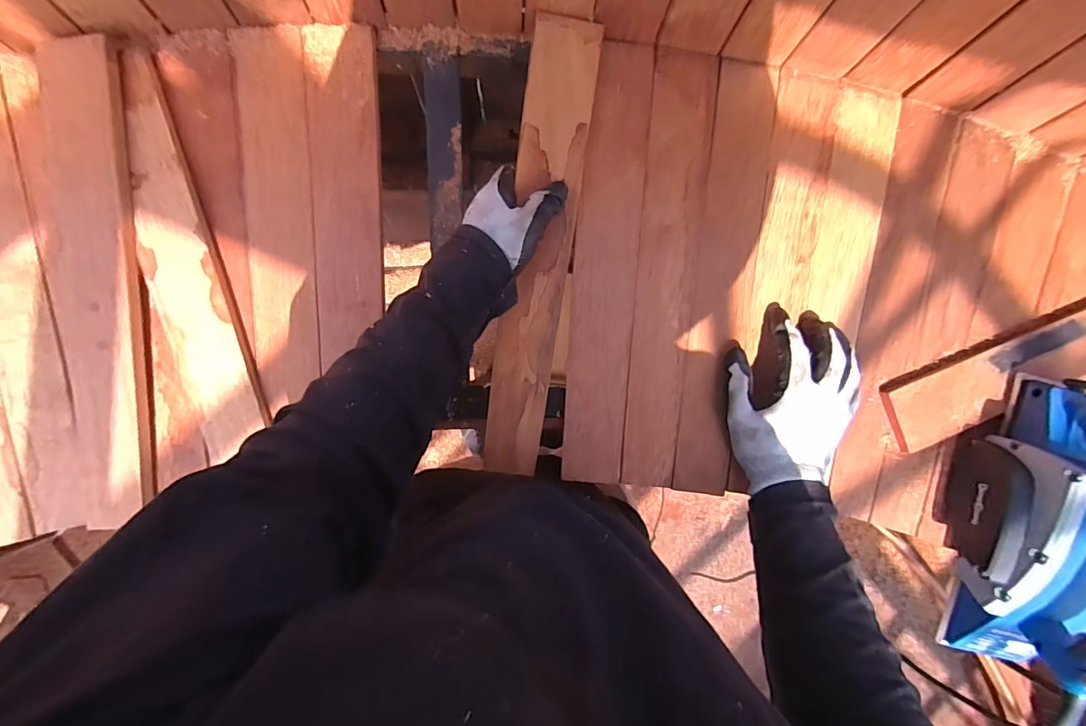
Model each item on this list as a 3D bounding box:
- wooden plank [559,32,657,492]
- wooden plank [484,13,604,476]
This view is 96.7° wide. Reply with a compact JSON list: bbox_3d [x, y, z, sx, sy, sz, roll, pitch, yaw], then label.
[{"bbox_3d":[0.062,-0.098,0.462,0.060,0.010,0.413,5,89,-3],"label":"wooden plank"},{"bbox_3d":[-0.003,-0.107,0.452,0.061,0.008,0.419,8,92,-3],"label":"wooden plank"}]

